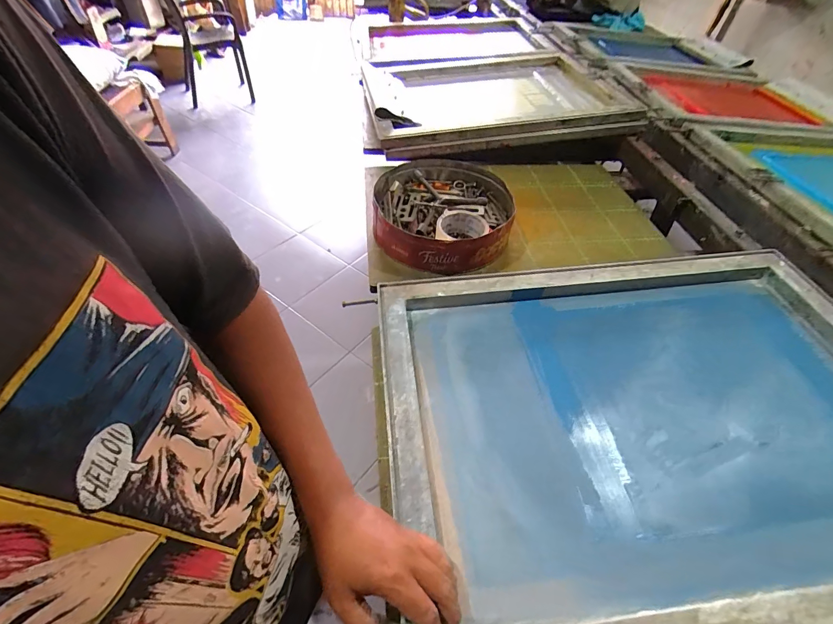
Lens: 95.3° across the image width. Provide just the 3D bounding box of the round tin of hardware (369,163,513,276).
[{"bbox_3d":[0.057,-0.188,0.724,0.242,0.078,0.256,-1,50,1],"label":"round tin of hardware"}]

